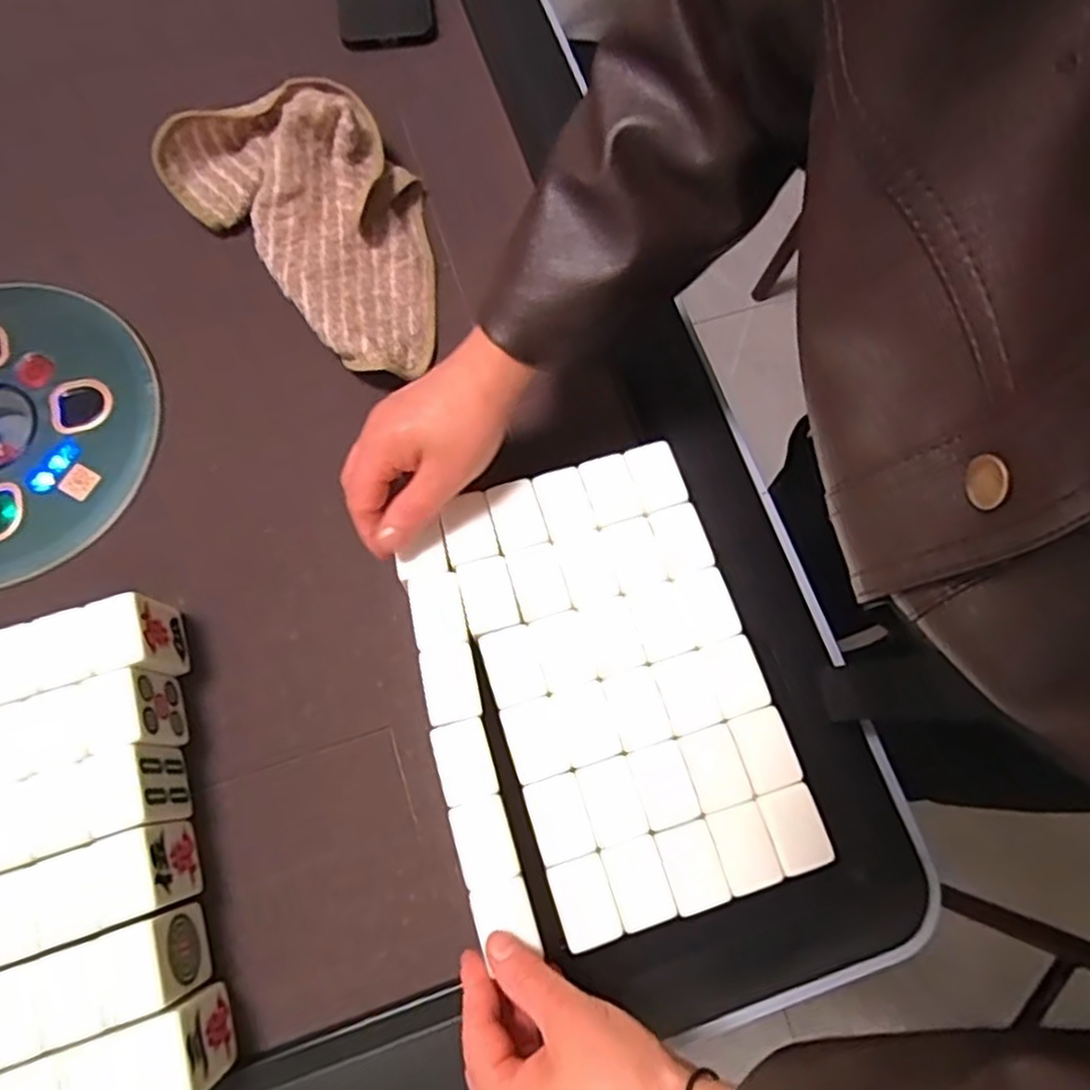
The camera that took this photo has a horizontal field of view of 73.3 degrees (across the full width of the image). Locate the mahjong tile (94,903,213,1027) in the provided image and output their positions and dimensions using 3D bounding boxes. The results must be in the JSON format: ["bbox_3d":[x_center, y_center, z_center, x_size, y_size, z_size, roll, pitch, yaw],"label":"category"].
[{"bbox_3d":[-0.211,0.226,0.400,0.034,0.056,0.043,-18,73,-6],"label":"mahjong tile"}]

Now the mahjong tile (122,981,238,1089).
[{"bbox_3d":[-0.190,0.264,0.385,0.032,0.054,0.043,-21,74,-7],"label":"mahjong tile"}]

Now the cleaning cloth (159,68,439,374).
[{"bbox_3d":[-0.154,-0.245,0.543,0.236,0.075,0.145,43,77,12],"label":"cleaning cloth"}]

